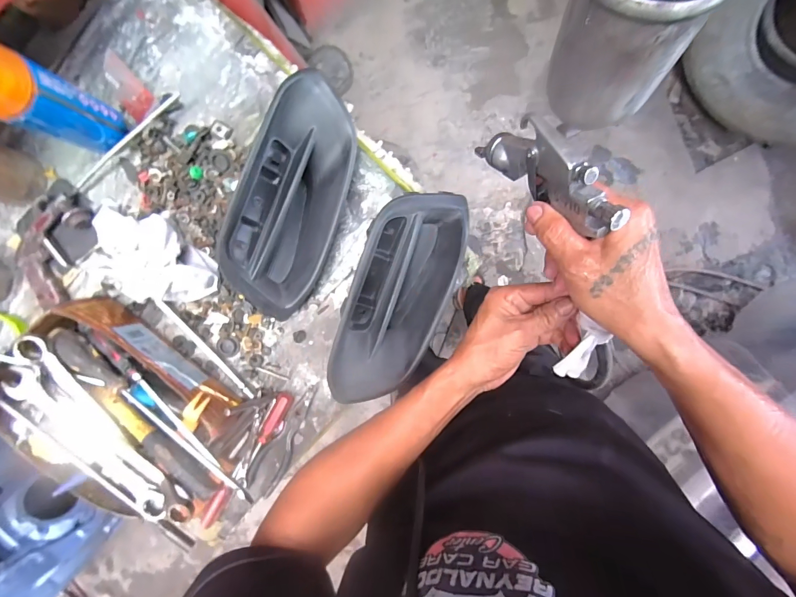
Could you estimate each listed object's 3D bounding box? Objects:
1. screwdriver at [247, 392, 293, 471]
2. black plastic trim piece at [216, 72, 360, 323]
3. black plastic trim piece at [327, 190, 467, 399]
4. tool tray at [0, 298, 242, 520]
[{"bbox_3d":[-0.197,0.203,0.560,0.021,0.026,0.124,27,94,-6],"label":"screwdriver"},{"bbox_3d":[-0.140,-0.125,0.486,0.125,0.078,0.306,17,95,-5],"label":"black plastic trim piece"},{"bbox_3d":[0.001,-0.003,0.504,0.134,0.063,0.305,22,95,-6],"label":"black plastic trim piece"},{"bbox_3d":[-0.355,0.161,0.490,0.303,0.117,0.193,36,93,-7],"label":"tool tray"}]

